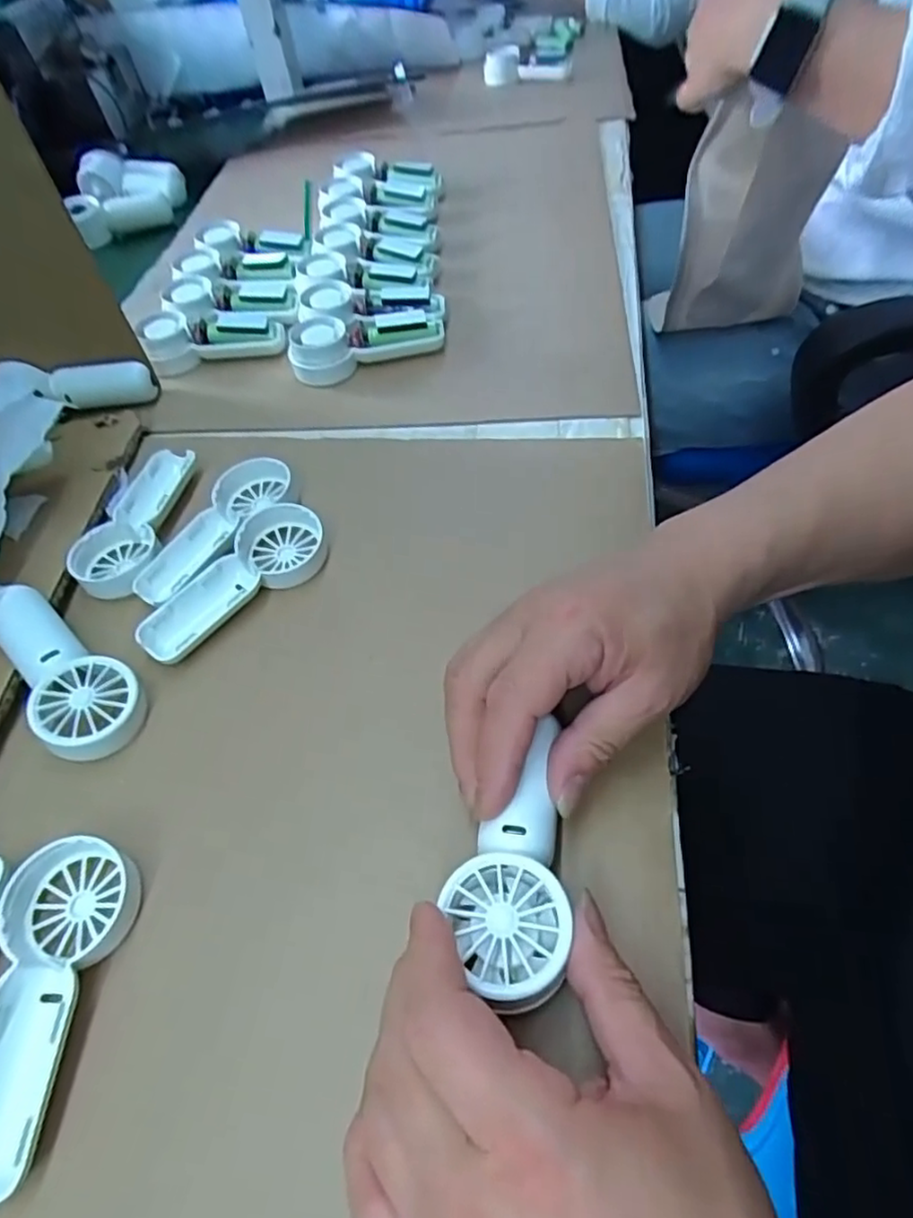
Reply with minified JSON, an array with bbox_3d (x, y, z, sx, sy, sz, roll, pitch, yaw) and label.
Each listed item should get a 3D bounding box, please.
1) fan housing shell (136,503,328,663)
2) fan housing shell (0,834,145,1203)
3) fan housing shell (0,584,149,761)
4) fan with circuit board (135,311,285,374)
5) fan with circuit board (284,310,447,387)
[{"bbox_3d":[-0.121,-0.017,0.356,0.110,0.018,0.047,-38,57,-20],"label":"fan housing shell"},{"bbox_3d":[-0.157,0.144,0.244,0.046,0.019,0.110,2,53,9],"label":"fan housing shell"},{"bbox_3d":[-0.198,0.031,0.322,0.104,0.024,0.045,29,61,24],"label":"fan housing shell"},{"bbox_3d":[-0.182,-0.205,0.499,0.101,0.027,0.045,-13,52,-2],"label":"fan with circuit board"},{"bbox_3d":[-0.066,-0.194,0.480,0.109,0.031,0.038,-17,52,-5],"label":"fan with circuit board"}]

